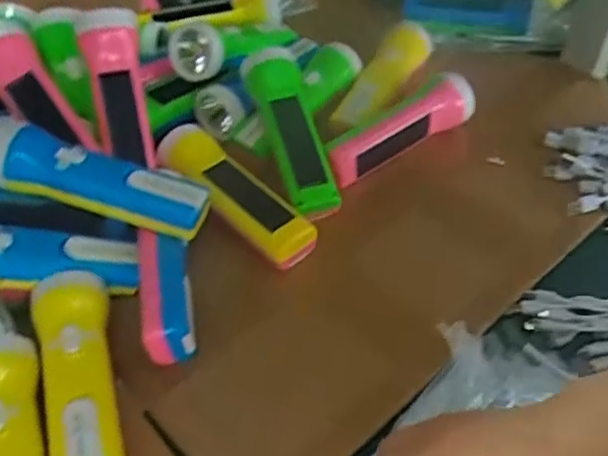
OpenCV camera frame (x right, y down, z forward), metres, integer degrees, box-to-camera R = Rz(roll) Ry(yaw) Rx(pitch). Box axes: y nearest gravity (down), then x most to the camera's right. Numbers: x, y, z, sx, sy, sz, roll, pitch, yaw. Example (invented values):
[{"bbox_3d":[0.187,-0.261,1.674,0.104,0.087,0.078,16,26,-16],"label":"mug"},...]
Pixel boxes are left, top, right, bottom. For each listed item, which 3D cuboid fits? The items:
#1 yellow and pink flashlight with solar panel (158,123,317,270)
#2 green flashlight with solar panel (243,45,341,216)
[{"bbox_3d":[-0.066,-0.031,0.547,0.060,0.043,0.177,-33,55,-28],"label":"yellow and pink flashlight with solar panel"},{"bbox_3d":[-0.010,-0.090,0.586,0.050,0.038,0.172,-14,70,-14],"label":"green flashlight with solar panel"}]

